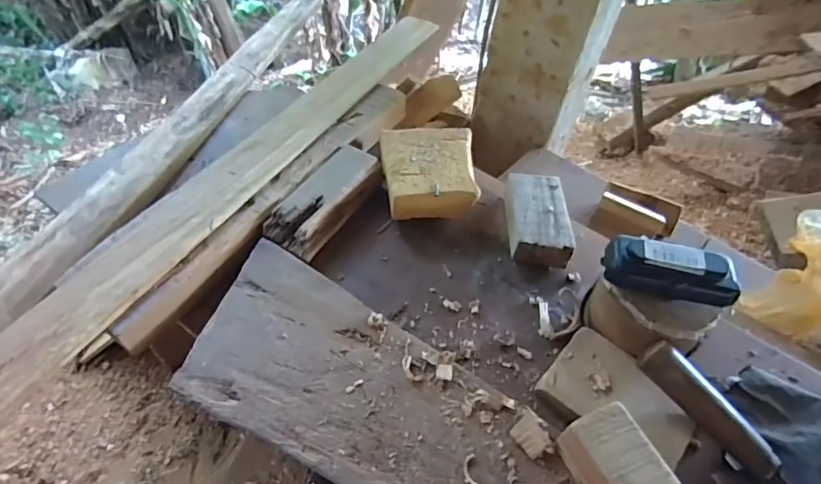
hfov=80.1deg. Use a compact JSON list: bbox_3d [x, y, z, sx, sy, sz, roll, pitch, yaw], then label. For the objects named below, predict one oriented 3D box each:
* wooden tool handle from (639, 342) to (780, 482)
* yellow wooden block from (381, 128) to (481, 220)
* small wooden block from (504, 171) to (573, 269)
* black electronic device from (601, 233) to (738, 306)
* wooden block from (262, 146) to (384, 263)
[{"bbox_3d":[0.247,0.137,0.406,0.028,0.024,0.124,-35,75,-30],"label":"wooden tool handle"},{"bbox_3d":[0.022,-0.086,0.590,0.108,0.035,0.128,1,52,-4],"label":"yellow wooden block"},{"bbox_3d":[0.142,-0.028,0.560,0.067,0.037,0.118,6,52,0],"label":"small wooden block"},{"bbox_3d":[0.228,0.026,0.427,0.108,0.033,0.042,18,53,9],"label":"black electronic device"},{"bbox_3d":[-0.097,-0.049,0.557,0.059,0.031,0.158,25,55,15],"label":"wooden block"}]

